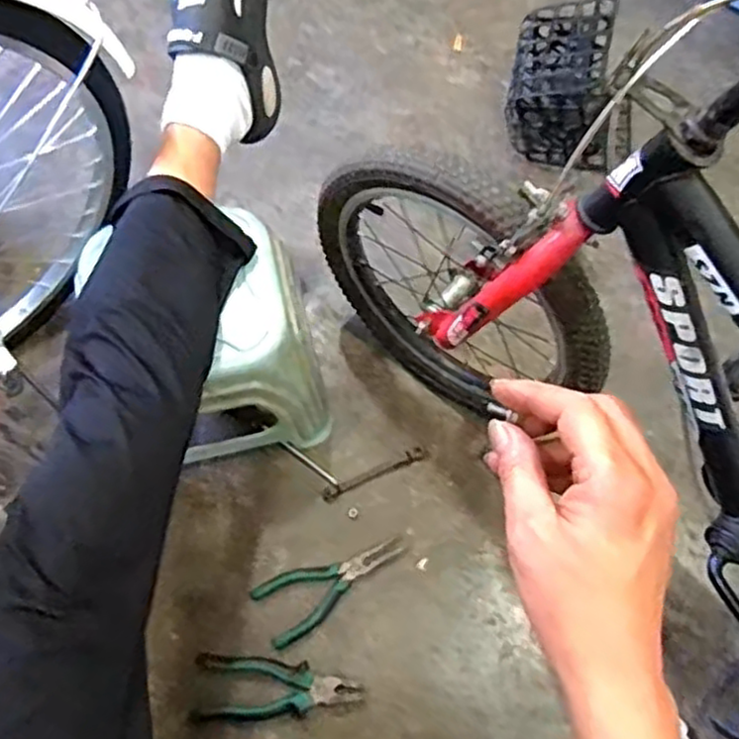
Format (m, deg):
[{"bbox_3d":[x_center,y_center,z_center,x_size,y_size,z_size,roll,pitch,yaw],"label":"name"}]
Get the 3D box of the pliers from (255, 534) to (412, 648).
[{"bbox_3d":[-0.046,0.256,0.886,0.192,0.027,0.076,-31,72,-13],"label":"pliers"}]

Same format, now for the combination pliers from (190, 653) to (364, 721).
[{"bbox_3d":[-0.106,0.367,0.831,0.186,0.024,0.070,0,68,-2],"label":"combination pliers"}]

